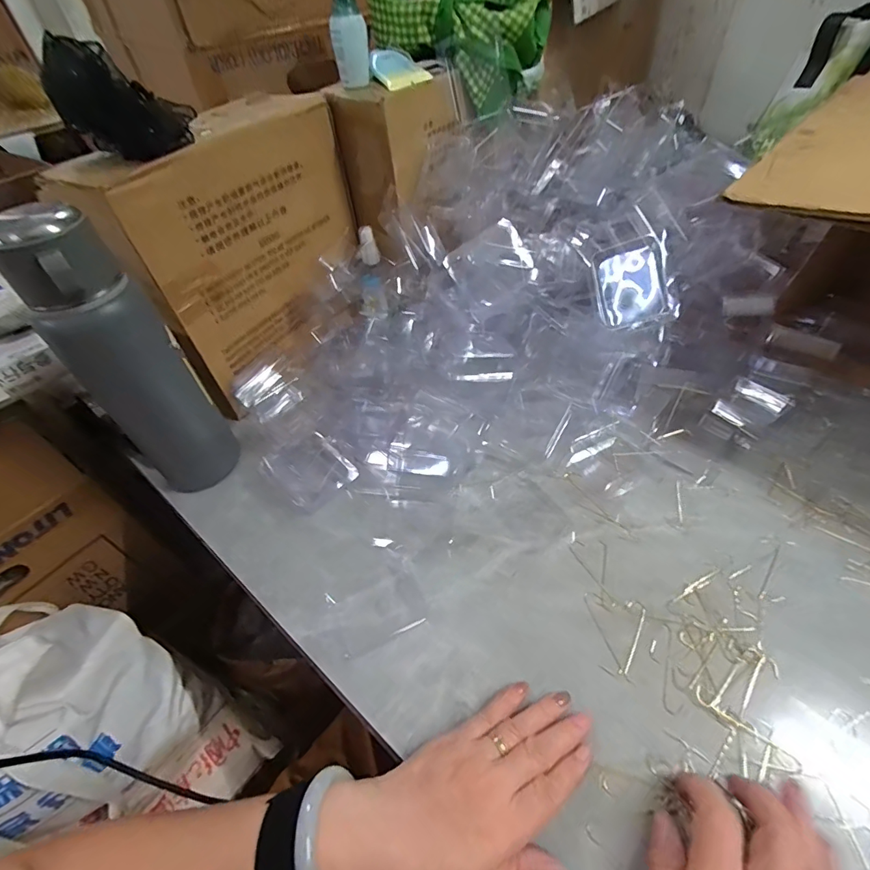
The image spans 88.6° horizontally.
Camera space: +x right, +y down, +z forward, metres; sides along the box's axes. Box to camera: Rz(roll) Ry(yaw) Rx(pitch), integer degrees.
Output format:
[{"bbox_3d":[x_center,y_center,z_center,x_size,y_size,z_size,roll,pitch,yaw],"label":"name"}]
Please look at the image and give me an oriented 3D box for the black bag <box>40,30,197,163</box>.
[{"bbox_3d":[-0.268,-0.285,0.382,0.094,0.086,0.081,-30,53,-20],"label":"black bag"}]

